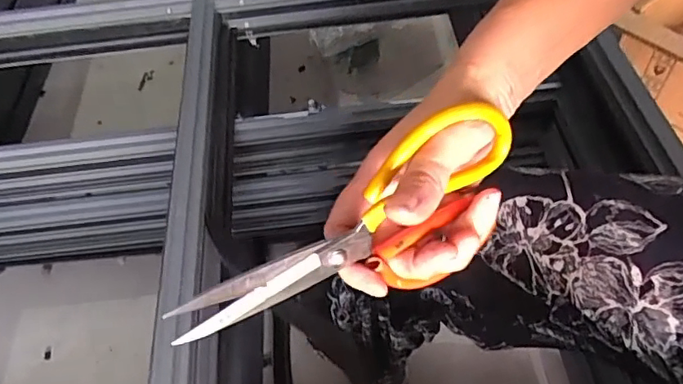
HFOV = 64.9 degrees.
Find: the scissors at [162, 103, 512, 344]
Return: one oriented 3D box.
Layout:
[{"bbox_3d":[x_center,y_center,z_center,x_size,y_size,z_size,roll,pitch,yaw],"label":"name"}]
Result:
[{"bbox_3d":[0.015,0.027,0.286,0.197,0.089,0.012,-36,43,-12],"label":"scissors"}]

